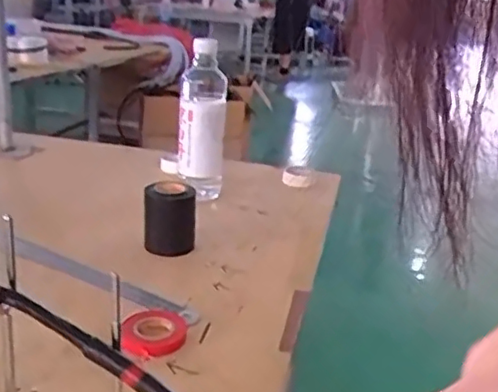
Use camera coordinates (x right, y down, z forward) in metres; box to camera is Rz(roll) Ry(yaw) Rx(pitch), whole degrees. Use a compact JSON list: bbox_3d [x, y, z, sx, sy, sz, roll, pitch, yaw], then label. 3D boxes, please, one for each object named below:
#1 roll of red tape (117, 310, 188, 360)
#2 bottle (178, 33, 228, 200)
[{"bbox_3d":[-0.085,0.125,0.565,0.060,0.015,0.058,3,19,-1],"label":"roll of red tape"},{"bbox_3d":[-0.067,-0.104,0.892,0.066,0.222,0.057,4,21,-4],"label":"bottle"}]

